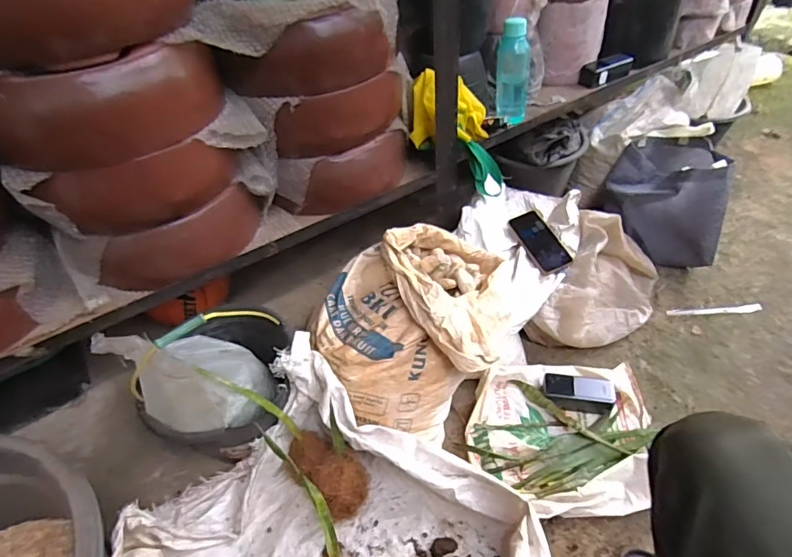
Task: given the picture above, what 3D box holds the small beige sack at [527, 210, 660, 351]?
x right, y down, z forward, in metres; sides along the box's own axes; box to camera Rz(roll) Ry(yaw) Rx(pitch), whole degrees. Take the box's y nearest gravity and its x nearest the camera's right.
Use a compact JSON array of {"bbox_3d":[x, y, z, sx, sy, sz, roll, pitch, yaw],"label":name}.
[{"bbox_3d":[0.455,0.026,1.039,0.208,0.162,0.315,23,51,27],"label":"small beige sack"}]

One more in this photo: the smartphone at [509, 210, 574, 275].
[{"bbox_3d":[0.331,-0.085,1.064,0.081,0.007,0.157,-25,67,-5],"label":"smartphone"}]

